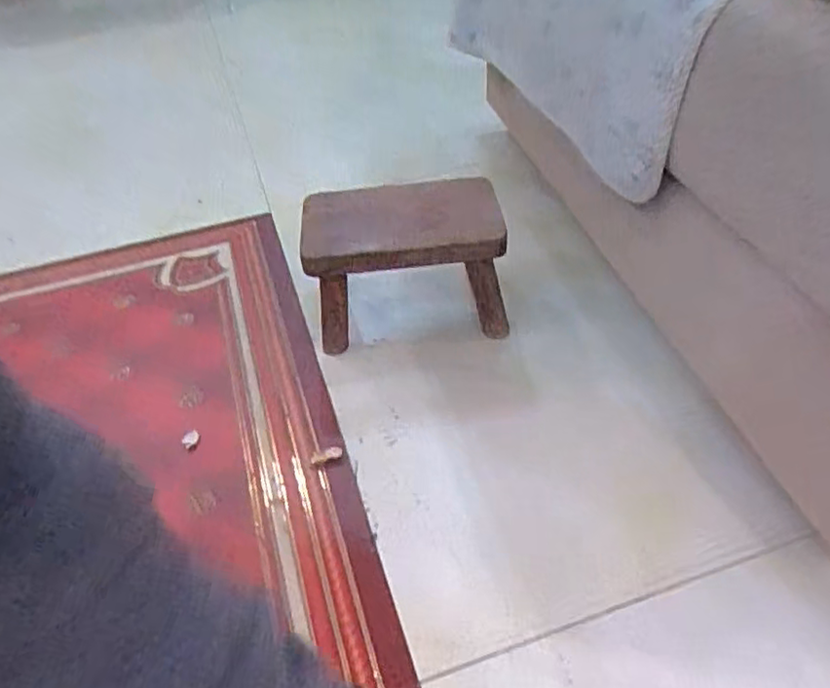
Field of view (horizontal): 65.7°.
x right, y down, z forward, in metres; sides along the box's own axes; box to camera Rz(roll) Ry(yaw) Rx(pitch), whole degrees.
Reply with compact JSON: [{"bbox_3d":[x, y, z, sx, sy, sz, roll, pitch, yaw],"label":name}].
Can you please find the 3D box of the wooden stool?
[{"bbox_3d":[-0.012,-0.102,0.810,0.231,0.169,0.146,-7,43,0],"label":"wooden stool"}]

